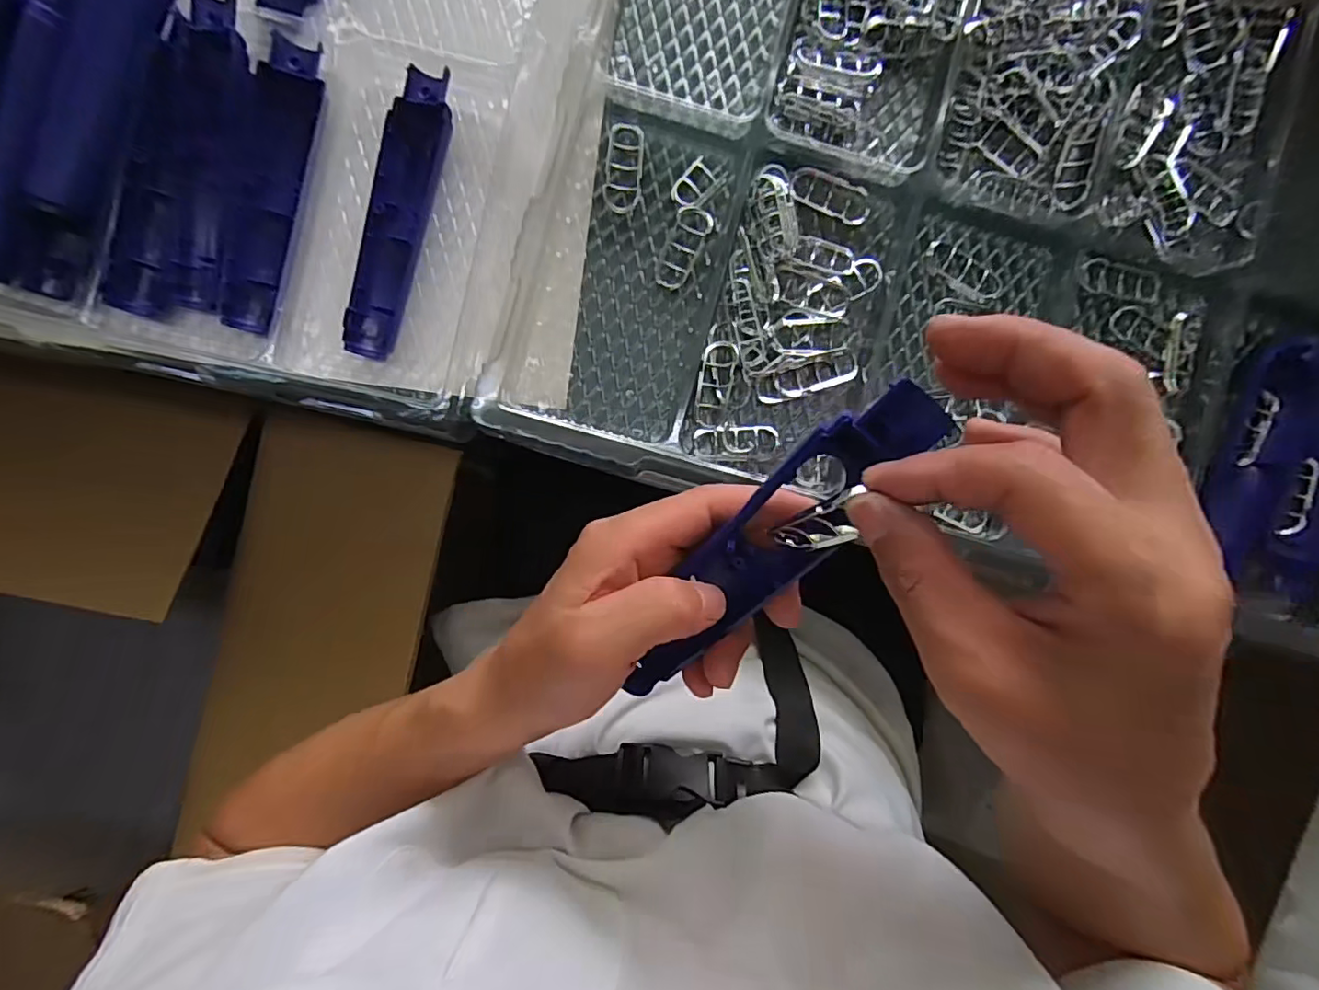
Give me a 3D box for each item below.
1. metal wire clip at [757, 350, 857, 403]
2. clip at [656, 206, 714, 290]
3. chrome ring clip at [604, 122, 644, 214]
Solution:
[{"bbox_3d":[0.092,-0.073,0.356,0.063,0.006,0.019,-19,90,-2],"label":"metal wire clip"},{"bbox_3d":[0.016,-0.153,0.356,0.023,0.007,0.053,20,89,-2],"label":"clip"},{"bbox_3d":[-0.021,-0.202,0.353,0.022,0.009,0.057,6,89,-2],"label":"chrome ring clip"}]

